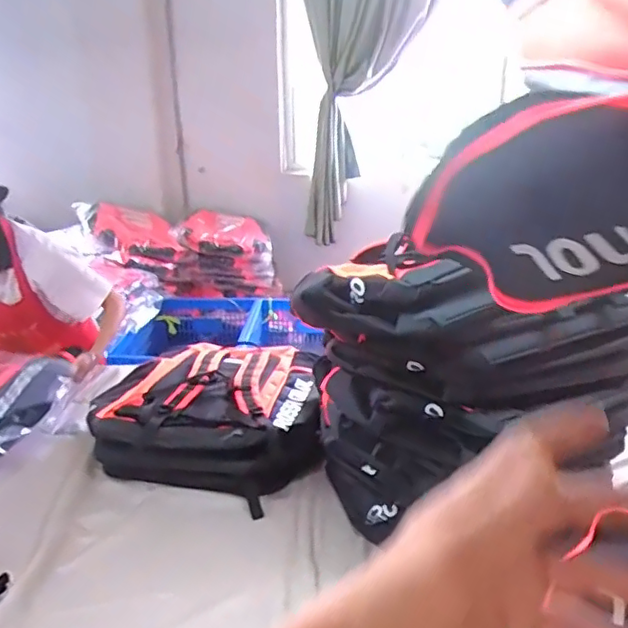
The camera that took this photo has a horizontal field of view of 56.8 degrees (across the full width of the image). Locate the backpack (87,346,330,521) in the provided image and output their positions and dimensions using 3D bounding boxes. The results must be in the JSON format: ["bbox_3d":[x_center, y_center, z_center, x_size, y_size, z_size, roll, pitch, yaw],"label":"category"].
[{"bbox_3d":[-0.235,0.222,1.419,0.545,0.157,0.472,4,21,11],"label":"backpack"}]

